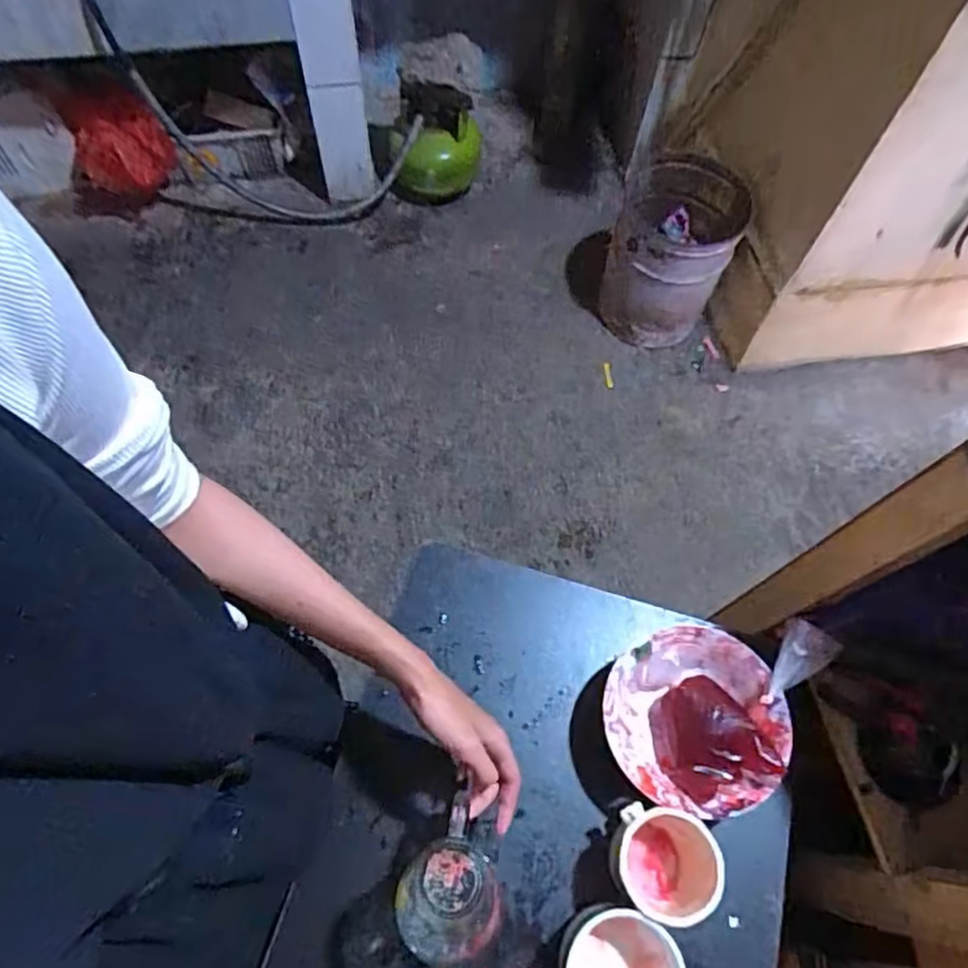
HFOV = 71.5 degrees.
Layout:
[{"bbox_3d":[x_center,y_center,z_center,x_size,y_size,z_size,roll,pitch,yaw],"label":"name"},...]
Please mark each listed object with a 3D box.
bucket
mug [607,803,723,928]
[{"bbox_3d":[0.431,-0.551,1.586,0.265,0.361,0.337,18,64,7],"label":"bucket"},{"bbox_3d":[0.147,0.305,0.539,0.079,0.076,0.075,1,63,-1],"label":"mug"}]

